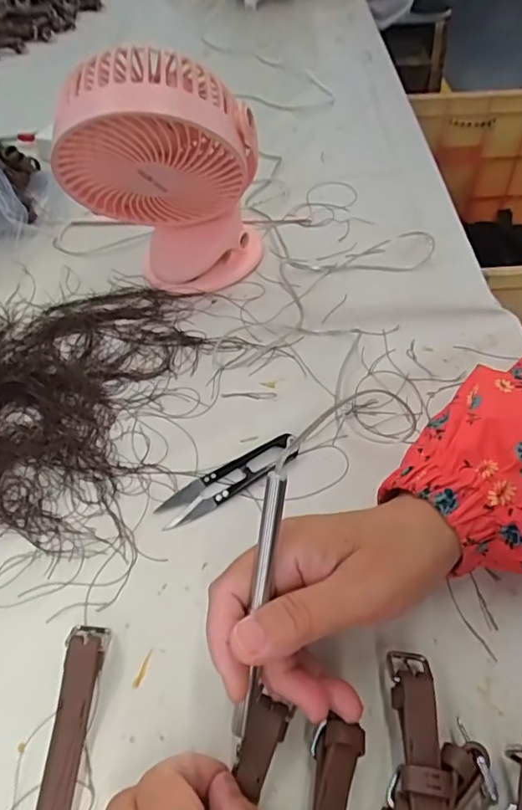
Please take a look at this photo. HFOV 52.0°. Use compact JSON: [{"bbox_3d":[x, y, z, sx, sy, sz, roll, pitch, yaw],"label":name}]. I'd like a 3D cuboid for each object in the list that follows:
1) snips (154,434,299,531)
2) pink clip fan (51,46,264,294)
[{"bbox_3d":[-0.020,0.047,0.353,0.099,0.008,0.023,-25,55,-18],"label":"snips"},{"bbox_3d":[-0.073,-0.169,0.416,0.146,0.179,0.092,-3,51,-2],"label":"pink clip fan"}]

